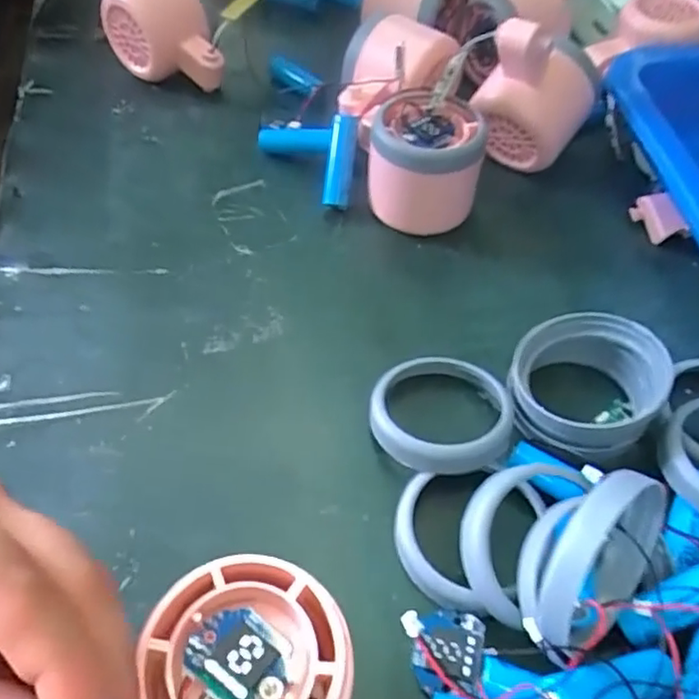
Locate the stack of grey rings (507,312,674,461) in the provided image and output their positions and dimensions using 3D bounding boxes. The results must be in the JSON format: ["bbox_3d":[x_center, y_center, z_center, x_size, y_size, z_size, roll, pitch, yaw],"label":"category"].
[{"bbox_3d":[0.097,0.014,0.268,0.059,0.030,0.058,28,56,19],"label":"stack of grey rings"}]

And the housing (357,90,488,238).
[{"bbox_3d":[0.037,-0.096,0.342,0.060,0.053,0.059,2,51,0],"label":"housing"}]

